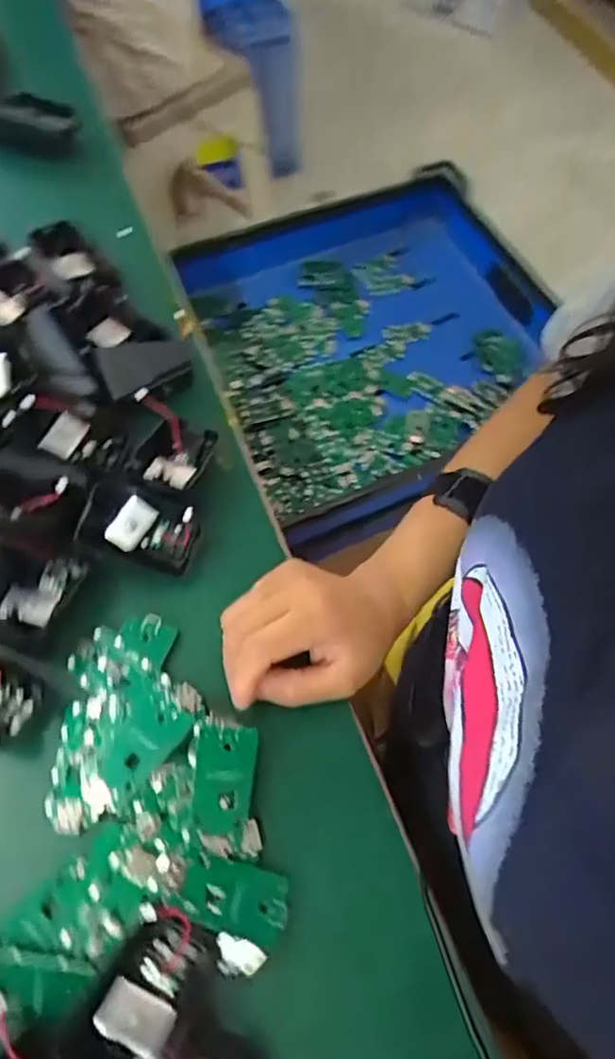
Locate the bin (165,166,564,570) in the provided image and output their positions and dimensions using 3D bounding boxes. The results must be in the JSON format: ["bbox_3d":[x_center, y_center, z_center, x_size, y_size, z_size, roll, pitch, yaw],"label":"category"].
[{"bbox_3d":[0.104,-0.261,0.886,0.486,0.094,0.452,-23,65,-13],"label":"bin"}]

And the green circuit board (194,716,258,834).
[{"bbox_3d":[-0.044,0.128,0.336,0.030,0.004,0.054,7,71,-8],"label":"green circuit board"}]

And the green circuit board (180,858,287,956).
[{"bbox_3d":[-0.035,0.182,0.315,0.053,0.009,0.030,23,48,-14],"label":"green circuit board"}]

